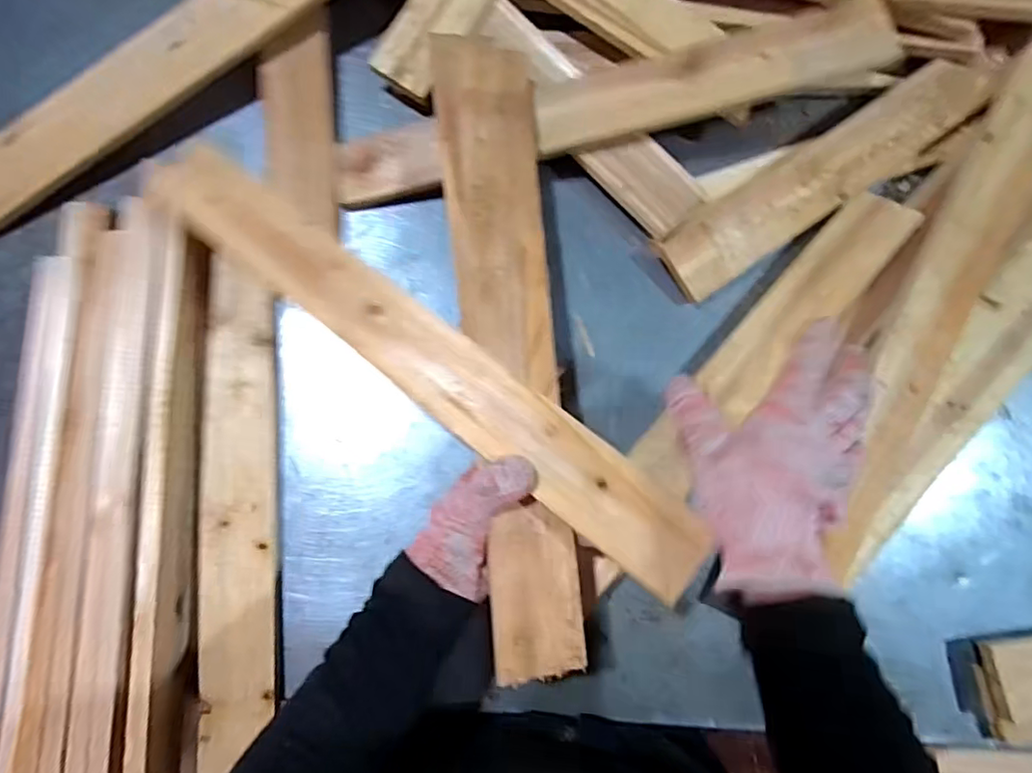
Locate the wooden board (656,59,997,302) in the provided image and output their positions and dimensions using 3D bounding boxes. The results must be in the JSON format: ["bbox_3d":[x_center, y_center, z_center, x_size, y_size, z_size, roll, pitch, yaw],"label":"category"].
[{"bbox_3d":[0.282,-0.196,0.538,0.330,0.017,0.067,-34,87,-2],"label":"wooden board"}]

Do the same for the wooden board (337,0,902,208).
[{"bbox_3d":[0.074,-0.252,0.521,0.484,0.024,0.064,-12,82,7],"label":"wooden board"}]

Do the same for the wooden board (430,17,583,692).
[{"bbox_3d":[-0.007,-0.053,0.444,0.075,0.020,0.500,-5,75,-4],"label":"wooden board"}]

